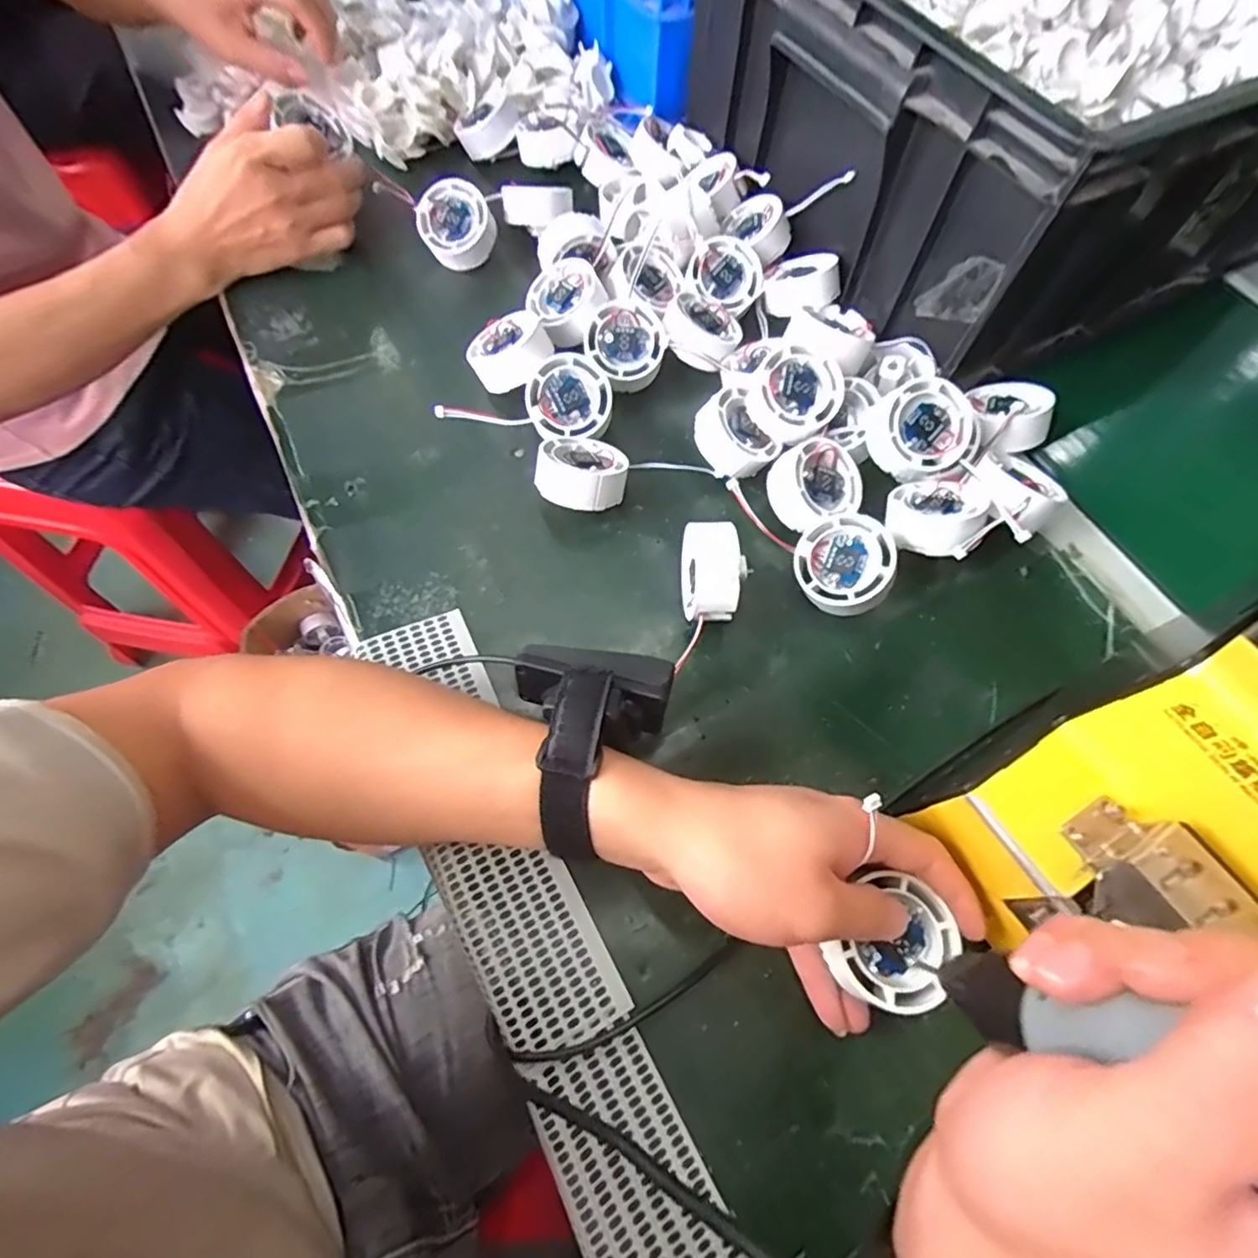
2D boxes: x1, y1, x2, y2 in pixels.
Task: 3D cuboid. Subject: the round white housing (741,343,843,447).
[{"bbox_3d":[0.103,-0.146,0.384,0.051,0.023,0.051,0,91,-5],"label":"round white housing"}]

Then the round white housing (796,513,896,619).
[{"bbox_3d":[0.126,-0.037,0.360,0.053,0.024,0.054,-5,77,23],"label":"round white housing"}]

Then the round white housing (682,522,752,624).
[{"bbox_3d":[0.044,-0.029,0.350,0.032,0.050,0.052,-2,65,-3],"label":"round white housing"}]

